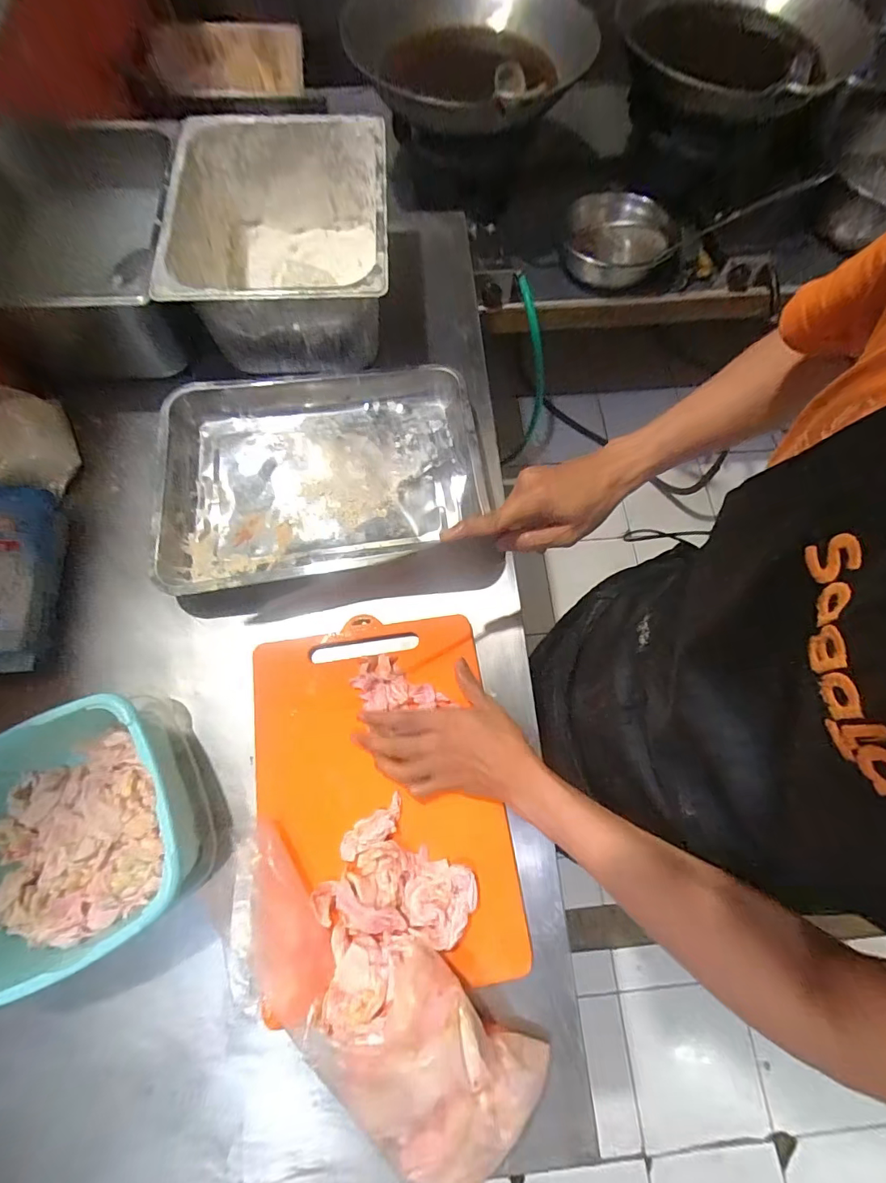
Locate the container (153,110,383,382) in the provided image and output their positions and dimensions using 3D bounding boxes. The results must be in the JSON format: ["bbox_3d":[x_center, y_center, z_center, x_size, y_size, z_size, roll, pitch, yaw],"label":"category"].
[{"bbox_3d":[-0.206,-0.463,0.630,0.261,0.163,0.334,-2,71,-3],"label":"container"}]

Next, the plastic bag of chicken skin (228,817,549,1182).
[{"bbox_3d":[-0.076,0.347,0.385,0.312,0.071,0.125,34,73,9],"label":"plastic bag of chicken skin"}]

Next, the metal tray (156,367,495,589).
[{"bbox_3d":[-0.151,-0.144,0.576,0.385,0.062,0.279,-8,72,-5],"label":"metal tray"}]

